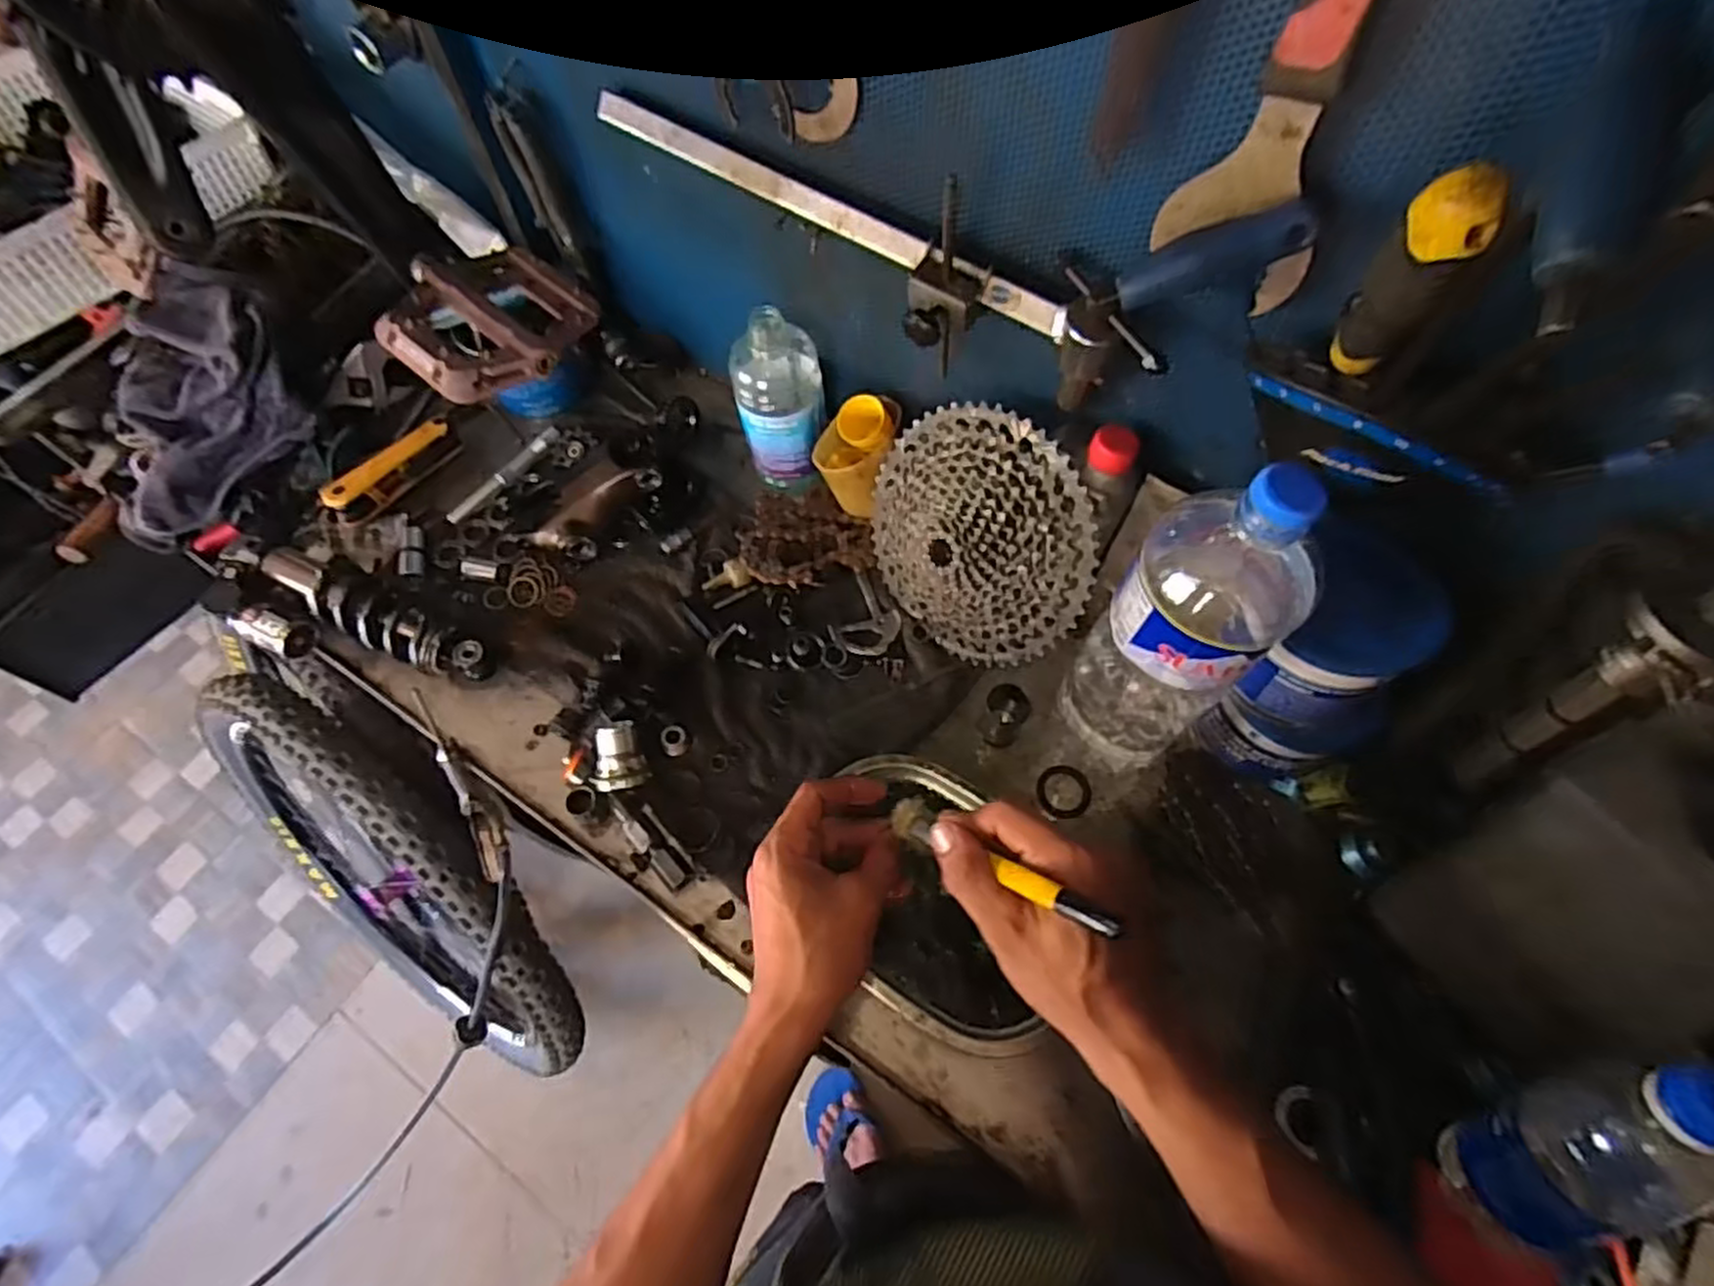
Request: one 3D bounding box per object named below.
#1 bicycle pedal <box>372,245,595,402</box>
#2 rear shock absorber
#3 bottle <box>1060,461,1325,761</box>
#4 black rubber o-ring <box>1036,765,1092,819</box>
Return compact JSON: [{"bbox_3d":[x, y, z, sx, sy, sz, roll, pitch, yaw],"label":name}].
[{"bbox_3d":[-0.224,-0.195,0.463,0.102,0.028,0.109,35,70,17],"label":"bicycle pedal"},{"bbox_3d":[-0.414,-0.006,0.637,0.213,0.057,0.078,23,67,12],"label":"rear shock absorber"},{"bbox_3d":[0.195,-0.007,0.468,0.088,0.288,0.085,-1,64,2],"label":"bottle"},{"bbox_3d":[0.160,0.115,0.600,0.042,0.008,0.041,-1,64,2],"label":"black rubber o-ring"}]

